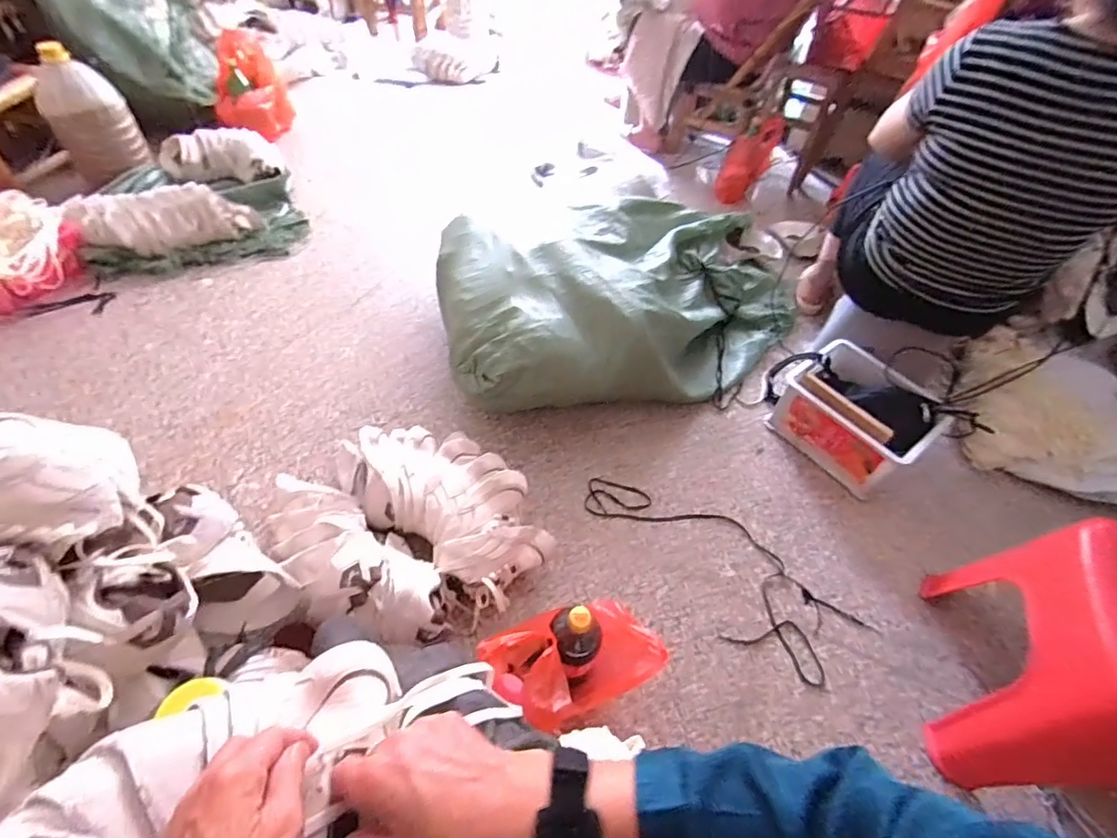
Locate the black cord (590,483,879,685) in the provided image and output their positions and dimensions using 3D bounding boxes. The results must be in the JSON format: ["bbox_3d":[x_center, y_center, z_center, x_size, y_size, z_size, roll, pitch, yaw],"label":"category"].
[{"bbox_3d":[0.301,0.274,1.012,0.551,0.010,0.207,39,60,22],"label":"black cord"}]

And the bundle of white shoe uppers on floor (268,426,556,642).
[{"bbox_3d":[-0.275,0.184,0.923,0.437,0.163,0.373,40,60,22],"label":"bundle of white shoe uppers on floor"}]

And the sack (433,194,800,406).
[{"bbox_3d":[0.218,-0.340,1.307,1.053,0.286,0.553,-22,58,-19],"label":"sack"}]

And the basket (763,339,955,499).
[{"bbox_3d":[0.670,-0.016,1.175,0.242,0.164,0.299,-31,62,-24],"label":"basket"}]

